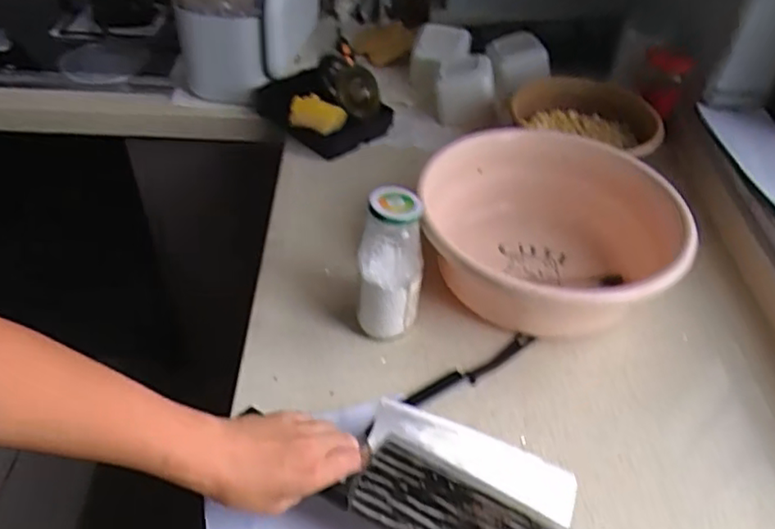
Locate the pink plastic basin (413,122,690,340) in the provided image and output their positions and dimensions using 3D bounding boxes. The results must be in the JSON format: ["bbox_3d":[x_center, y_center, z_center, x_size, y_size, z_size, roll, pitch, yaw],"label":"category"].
[{"bbox_3d":[0.195,-0.035,0.737,0.301,0.121,0.301,3,43,-3],"label":"pink plastic basin"}]

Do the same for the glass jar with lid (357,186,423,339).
[{"bbox_3d":[0.003,0.009,0.632,0.059,0.169,0.054,3,43,-3],"label":"glass jar with lid"}]

